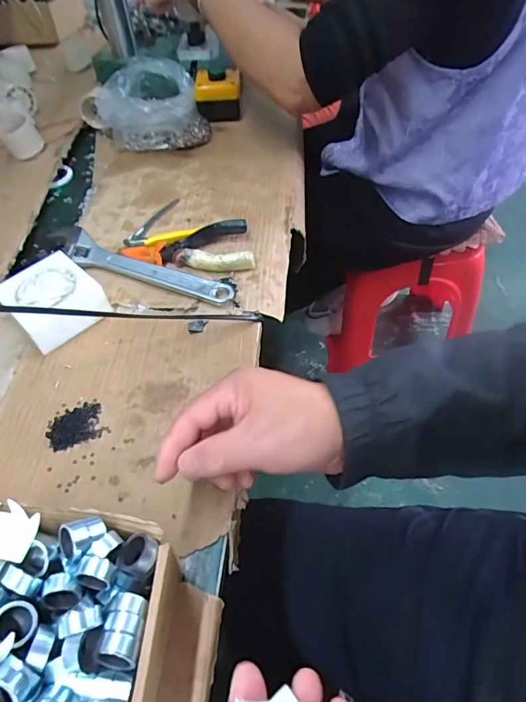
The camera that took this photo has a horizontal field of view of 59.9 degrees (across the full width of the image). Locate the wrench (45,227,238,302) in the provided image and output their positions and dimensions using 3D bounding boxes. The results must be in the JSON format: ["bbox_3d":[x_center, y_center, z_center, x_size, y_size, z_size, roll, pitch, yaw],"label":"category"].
[{"bbox_3d":[-0.147,-0.097,0.516,0.246,0.015,0.047,18,55,19],"label":"wrench"}]

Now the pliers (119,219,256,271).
[{"bbox_3d":[-0.086,-0.116,0.530,0.143,0.021,0.069,-12,51,-4],"label":"pliers"}]

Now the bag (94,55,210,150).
[{"bbox_3d":[-0.175,-0.380,0.706,0.163,0.071,0.164,-13,52,-8],"label":"bag"}]

